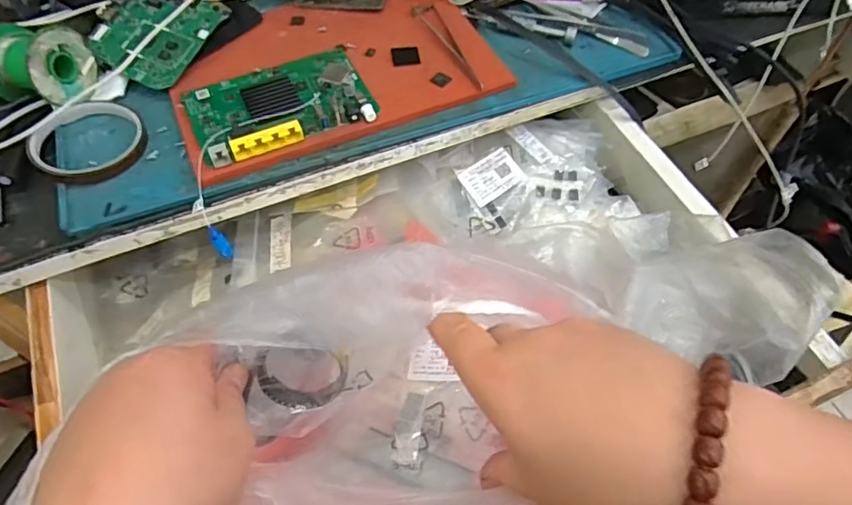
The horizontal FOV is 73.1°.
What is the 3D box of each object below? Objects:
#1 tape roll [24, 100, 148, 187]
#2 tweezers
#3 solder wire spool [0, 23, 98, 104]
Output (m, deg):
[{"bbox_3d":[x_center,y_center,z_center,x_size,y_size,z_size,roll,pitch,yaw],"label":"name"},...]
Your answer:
[{"bbox_3d":[-0.271,-0.091,0.461,0.083,0.017,0.077,0,56,1],"label":"tape roll"},{"bbox_3d":[0.021,-0.189,0.523,0.022,0.009,0.125,-20,58,-12],"label":"tweezers"},{"bbox_3d":[-0.331,-0.163,0.485,0.076,0.050,0.062,15,59,11],"label":"solder wire spool"}]

